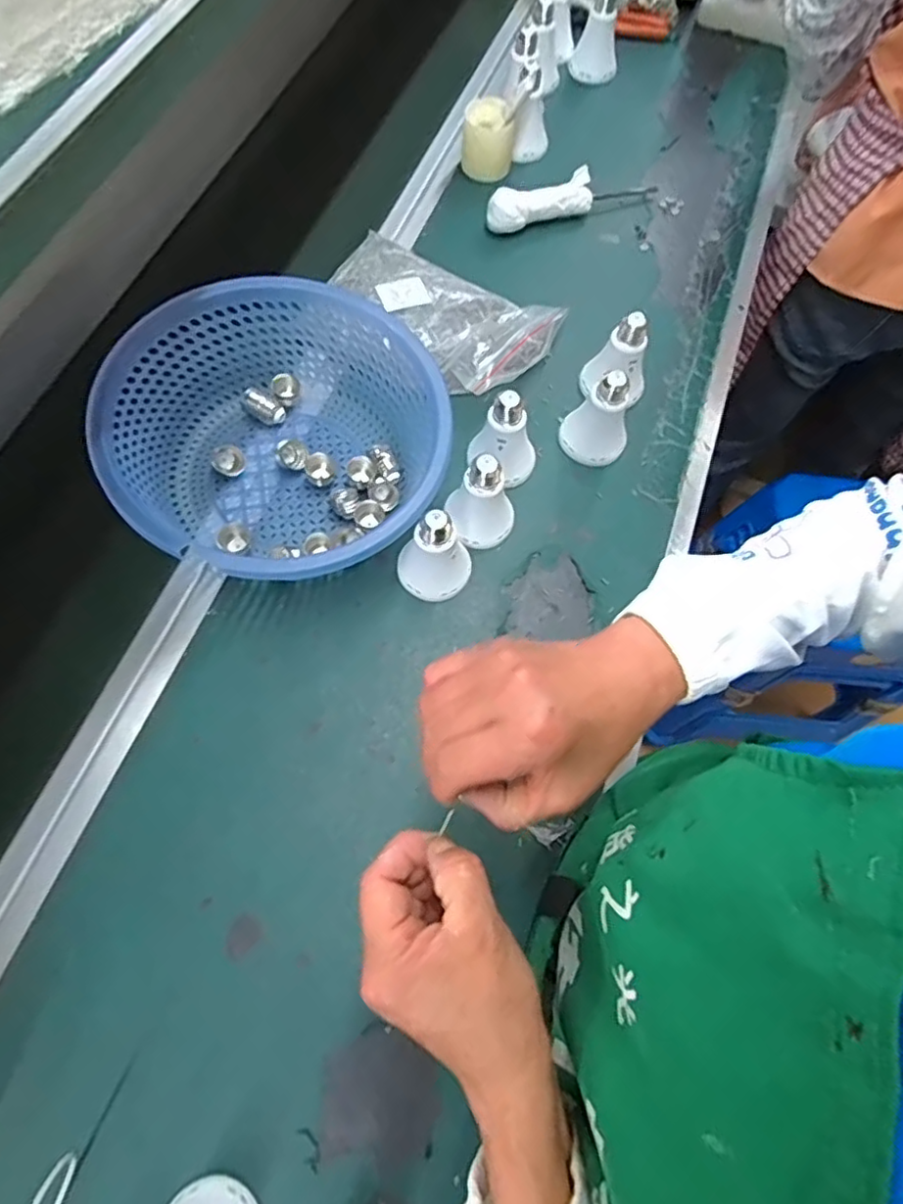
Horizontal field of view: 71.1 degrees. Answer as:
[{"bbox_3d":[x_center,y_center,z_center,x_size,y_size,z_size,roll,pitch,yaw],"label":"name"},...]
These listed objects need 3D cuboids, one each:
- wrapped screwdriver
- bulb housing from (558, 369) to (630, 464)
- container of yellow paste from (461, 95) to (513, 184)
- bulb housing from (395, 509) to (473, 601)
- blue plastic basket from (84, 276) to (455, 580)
[{"bbox_3d":[0.146,-0.474,0.738,0.219,0.048,0.032,-22,69,-12],"label":"wrapped screwdriver"},{"bbox_3d":[0.140,-0.176,0.590,0.064,0.089,0.053,22,67,7],"label":"bulb housing"},{"bbox_3d":[0.044,-0.557,0.762,0.062,0.066,0.054,3,66,-1],"label":"container of yellow paste"},{"bbox_3d":[-0.014,-0.045,0.532,0.066,0.088,0.060,0,66,-3],"label":"bulb housing"},{"bbox_3d":[-0.143,-0.130,0.545,0.260,0.118,0.264,1,66,-2],"label":"blue plastic basket"}]

